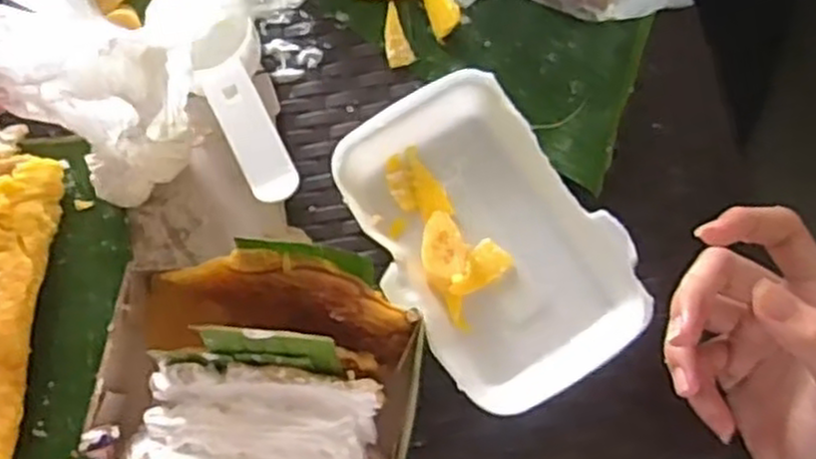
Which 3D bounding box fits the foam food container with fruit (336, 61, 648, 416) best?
[{"bbox_3d":[0.041,0.006,0.433,0.113,0.032,0.176,-35,78,-9],"label":"foam food container with fruit"}]

